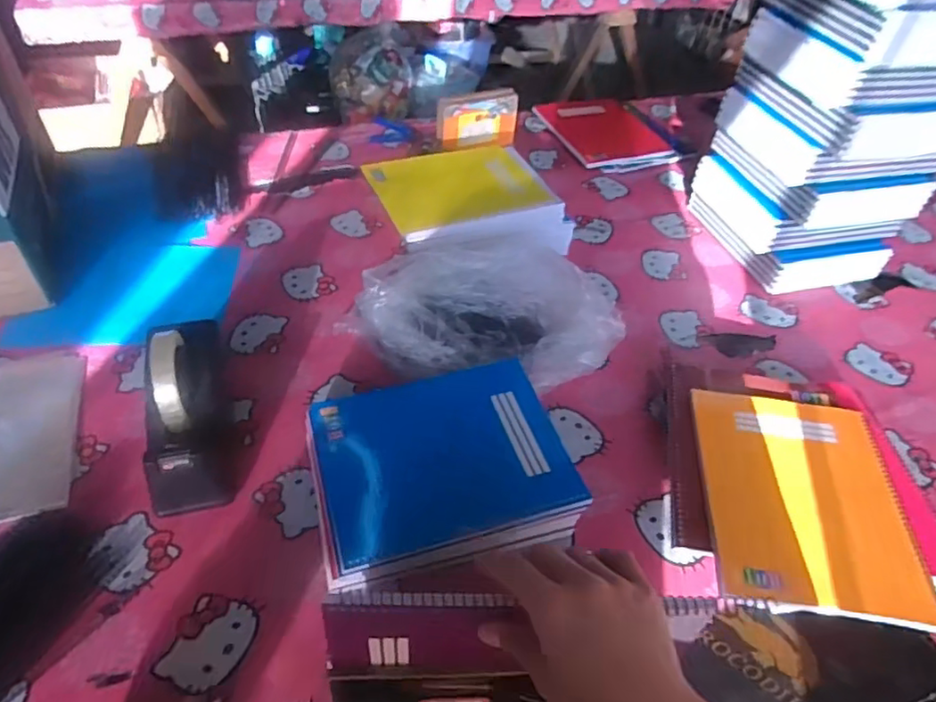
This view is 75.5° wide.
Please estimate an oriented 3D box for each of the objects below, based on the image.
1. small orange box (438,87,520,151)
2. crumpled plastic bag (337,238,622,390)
[{"bbox_3d":[0.021,-0.438,1.167,0.159,0.114,0.029,-14,48,-17],"label":"small orange box"},{"bbox_3d":[0.025,-0.054,0.794,0.355,0.109,0.190,6,45,2],"label":"crumpled plastic bag"}]

